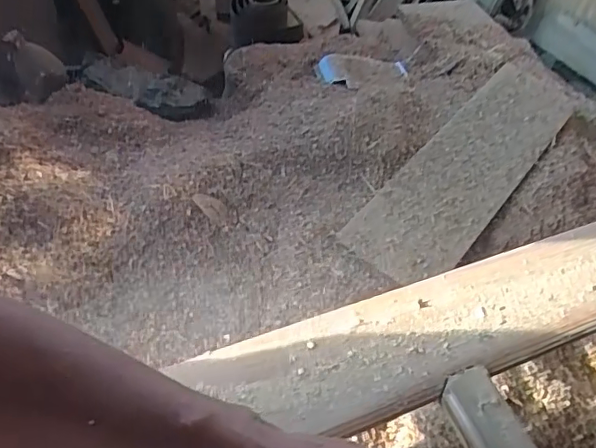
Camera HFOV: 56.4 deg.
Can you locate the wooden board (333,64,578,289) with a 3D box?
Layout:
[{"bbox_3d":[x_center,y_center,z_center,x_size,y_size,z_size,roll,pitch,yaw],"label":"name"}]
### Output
[{"bbox_3d":[0.326,-0.122,1.031,0.173,0.026,0.634,33,53,21],"label":"wooden board"}]

